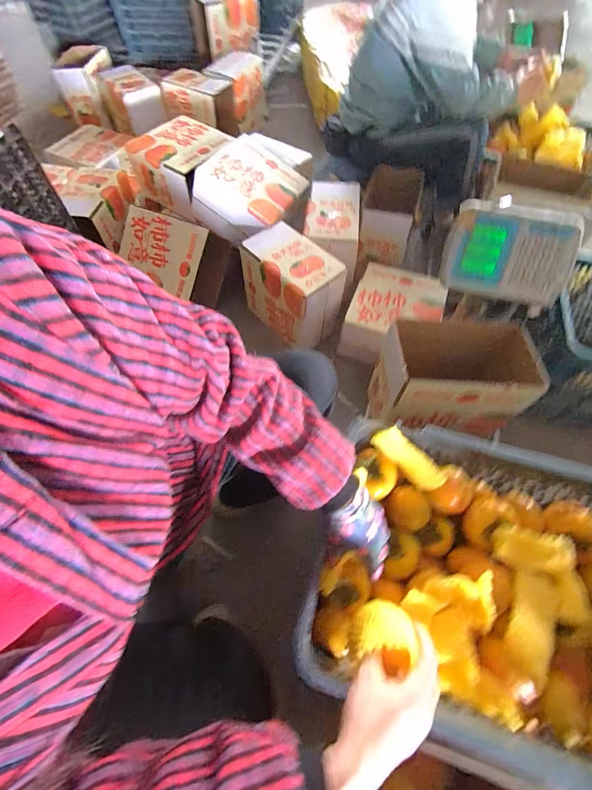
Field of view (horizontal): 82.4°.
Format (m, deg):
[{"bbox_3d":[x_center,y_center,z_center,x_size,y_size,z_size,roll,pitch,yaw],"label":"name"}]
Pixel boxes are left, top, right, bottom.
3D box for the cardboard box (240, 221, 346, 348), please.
[{"bbox_3d":[-0.008,-0.328,1.018,0.290,0.210,0.175,40,68,19],"label":"cardboard box"}]

